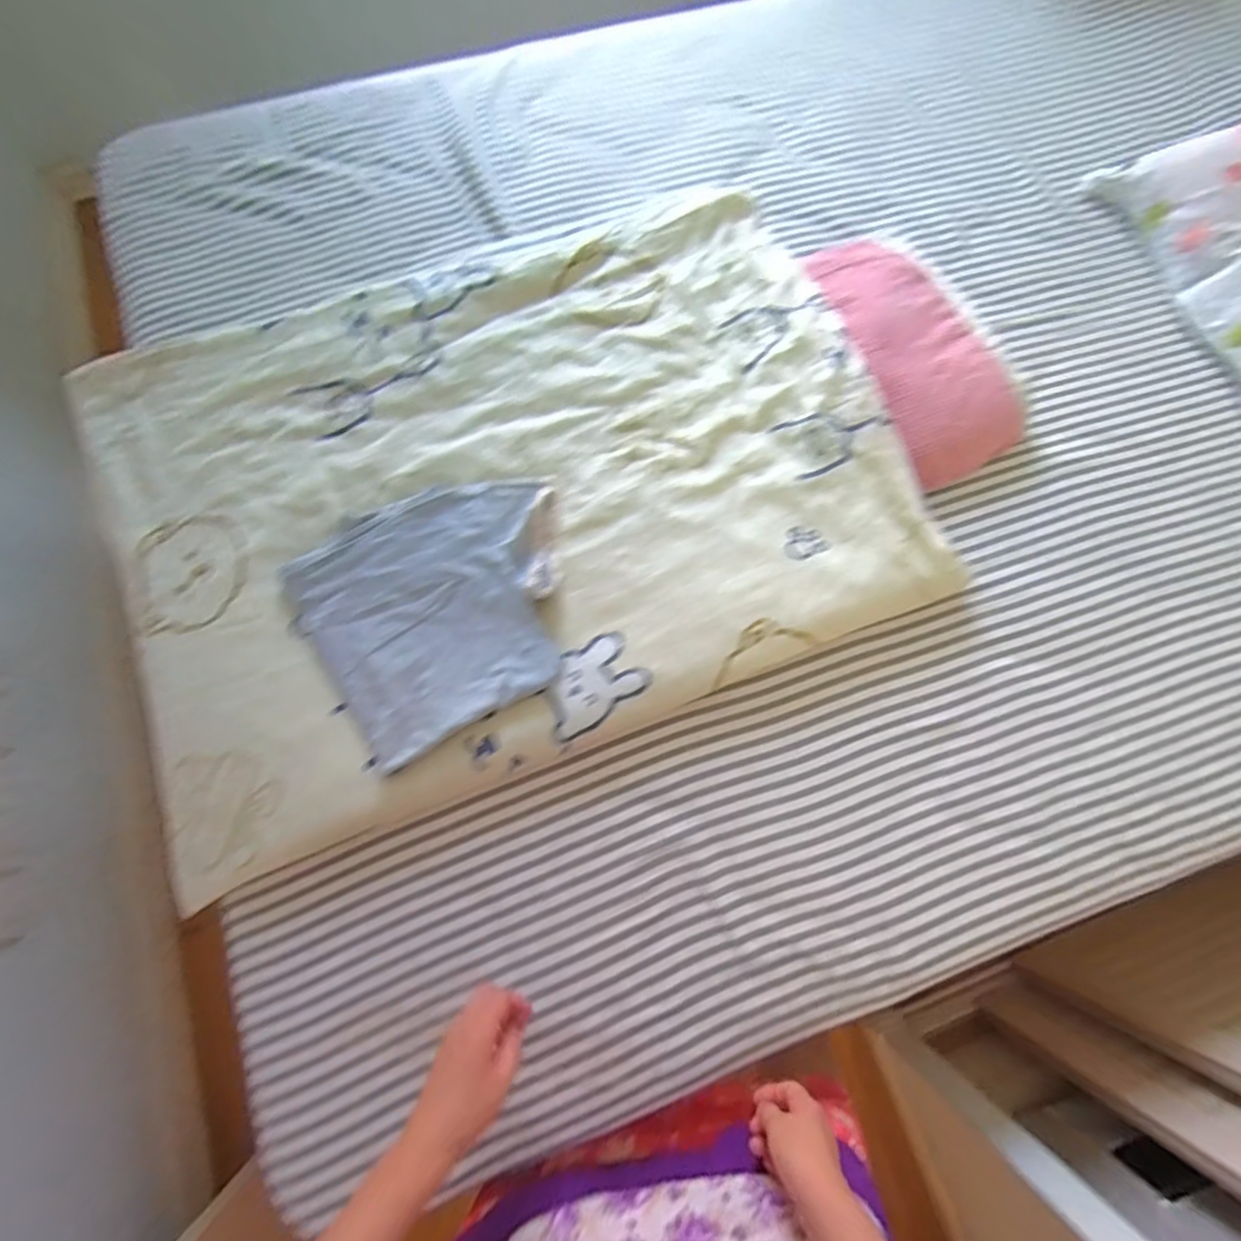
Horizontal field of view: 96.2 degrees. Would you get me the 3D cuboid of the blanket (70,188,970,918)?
[{"bbox_3d":[-0.135,-0.174,0.699,0.973,0.080,0.686,-23,73,-8],"label":"blanket"}]

